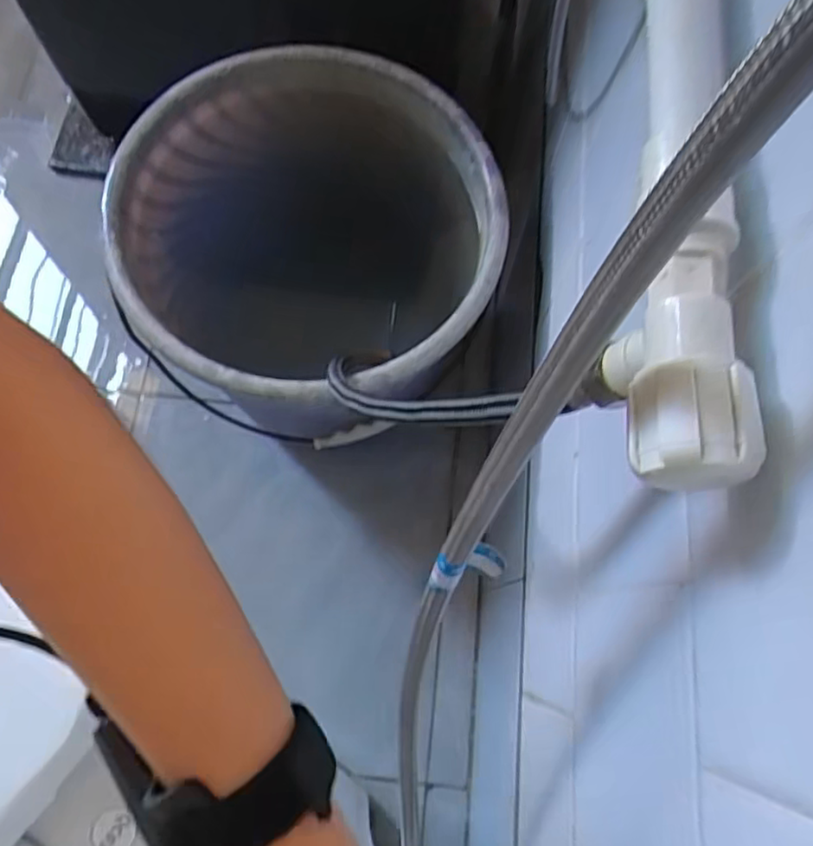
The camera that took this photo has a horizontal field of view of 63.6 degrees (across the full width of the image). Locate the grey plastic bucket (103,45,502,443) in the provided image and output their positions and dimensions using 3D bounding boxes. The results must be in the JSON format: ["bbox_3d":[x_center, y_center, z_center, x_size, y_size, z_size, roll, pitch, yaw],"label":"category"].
[{"bbox_3d":[-0.089,-0.131,0.706,0.329,0.339,0.332,1,72,-2],"label":"grey plastic bucket"}]

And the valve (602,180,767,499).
[{"bbox_3d":[0.083,-0.020,0.203,0.032,0.038,0.081,1,72,-2],"label":"valve"}]

